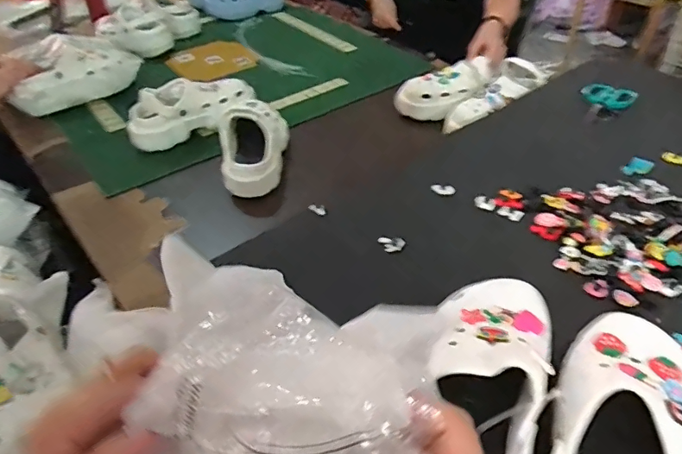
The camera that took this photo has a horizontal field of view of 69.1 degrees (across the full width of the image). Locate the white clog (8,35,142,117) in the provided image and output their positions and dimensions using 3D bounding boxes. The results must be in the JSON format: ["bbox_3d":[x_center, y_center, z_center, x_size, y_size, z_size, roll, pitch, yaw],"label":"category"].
[{"bbox_3d":[-0.620,-0.359,1.146,0.146,0.123,0.283,30,51,32],"label":"white clog"}]

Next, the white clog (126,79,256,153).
[{"bbox_3d":[-0.313,-0.248,1.048,0.277,0.104,0.098,-23,45,-21],"label":"white clog"}]

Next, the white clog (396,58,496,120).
[{"bbox_3d":[0.220,-0.297,1.080,0.206,0.079,0.078,-19,40,12],"label":"white clog"}]

